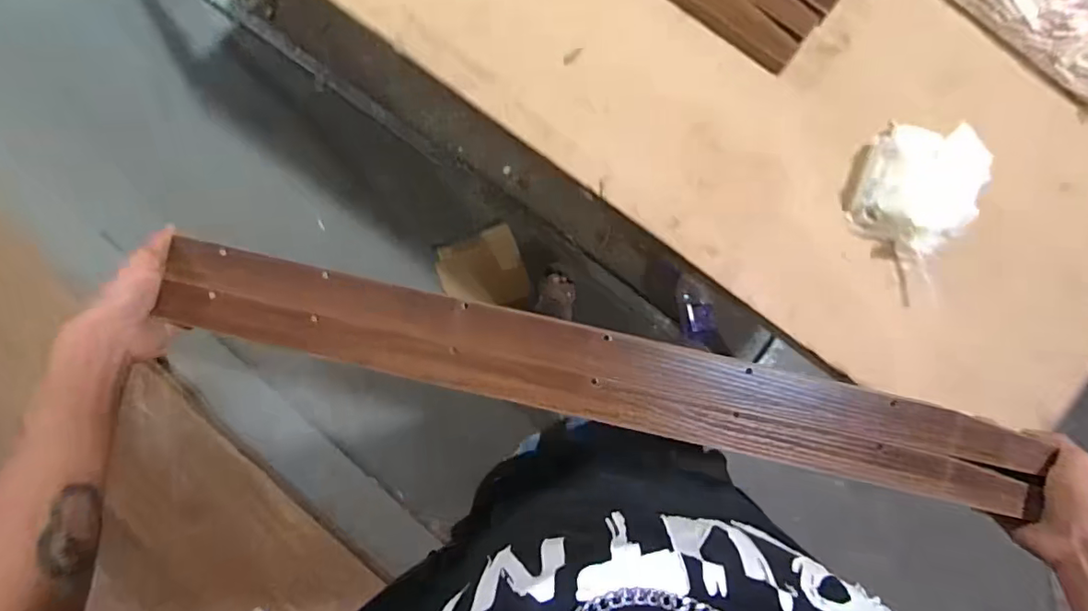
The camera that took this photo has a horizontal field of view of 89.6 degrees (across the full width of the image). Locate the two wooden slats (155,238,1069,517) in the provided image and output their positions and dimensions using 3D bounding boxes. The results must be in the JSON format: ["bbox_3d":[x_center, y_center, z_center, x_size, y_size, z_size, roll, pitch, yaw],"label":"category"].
[{"bbox_3d":[0.052,0.061,0.486,0.765,0.014,0.082,13,87,0],"label":"two wooden slats"}]

